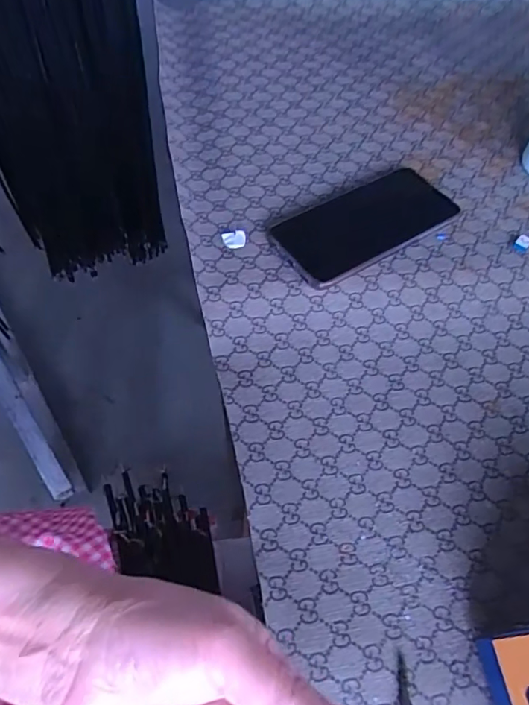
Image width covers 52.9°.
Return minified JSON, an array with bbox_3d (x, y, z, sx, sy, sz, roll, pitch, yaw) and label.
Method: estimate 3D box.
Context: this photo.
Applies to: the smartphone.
[{"bbox_3d":[0.084,-0.106,0.439,0.155,0.008,0.076,-27,63,-16],"label":"smartphone"}]

